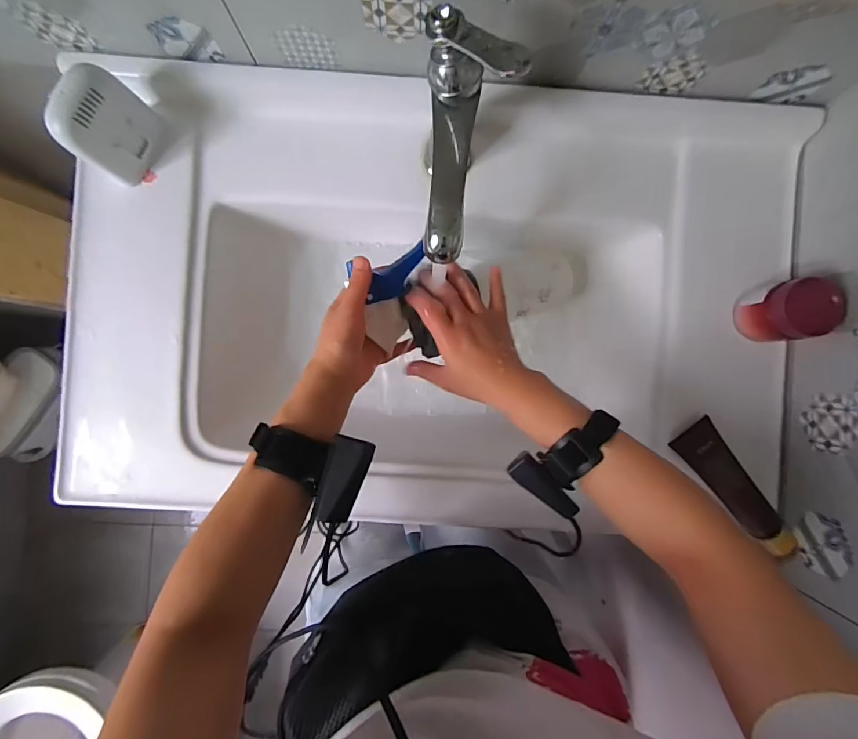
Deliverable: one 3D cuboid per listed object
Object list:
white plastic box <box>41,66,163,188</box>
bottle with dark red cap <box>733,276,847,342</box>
[{"bbox_3d":[-0.310,-0.235,0.418,0.029,0.107,0.081,32,89,-1],"label":"white plastic box"},{"bbox_3d":[0.371,-0.063,0.431,0.066,0.072,0.058,-14,90,-1],"label":"bottle with dark red cap"}]

